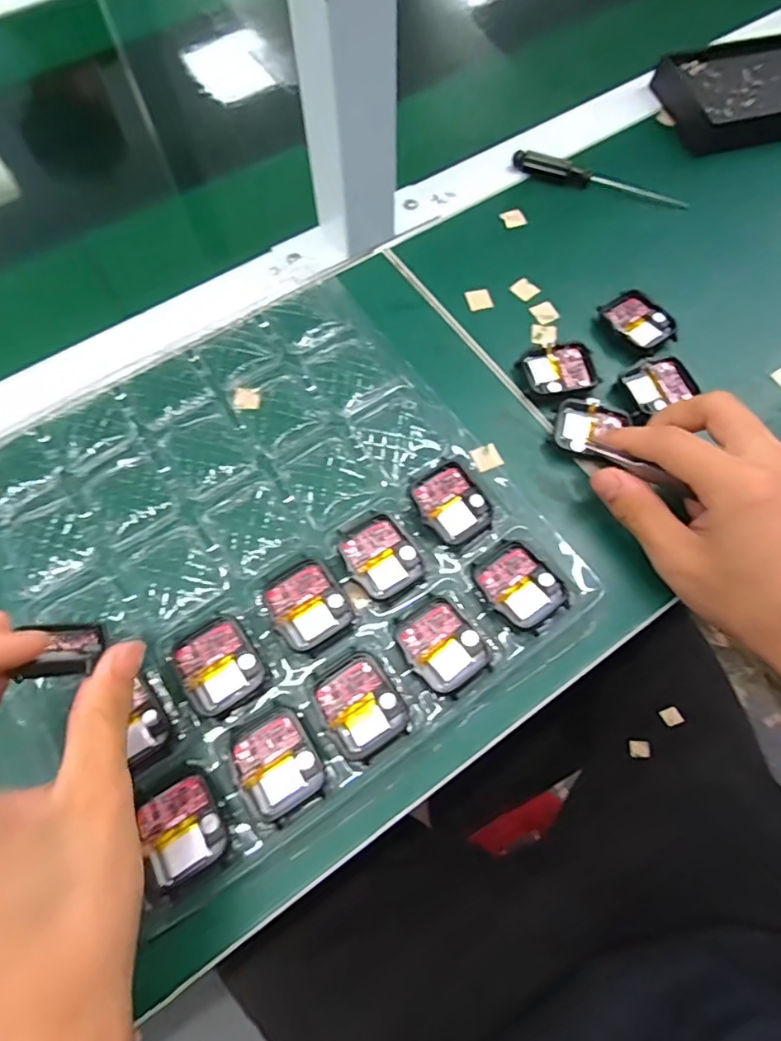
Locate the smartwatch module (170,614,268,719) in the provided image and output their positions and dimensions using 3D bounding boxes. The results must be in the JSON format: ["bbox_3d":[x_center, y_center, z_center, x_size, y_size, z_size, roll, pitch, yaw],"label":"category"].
[{"bbox_3d":[-0.087,0.071,0.269,0.037,0.004,0.043,-31,70,-13],"label":"smartwatch module"}]

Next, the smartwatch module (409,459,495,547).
[{"bbox_3d":[0.034,-0.010,0.298,0.037,0.010,0.042,-34,71,-14],"label":"smartwatch module"}]

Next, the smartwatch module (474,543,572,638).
[{"bbox_3d":[0.068,0.034,0.283,0.036,0.007,0.045,-36,72,-15],"label":"smartwatch module"}]

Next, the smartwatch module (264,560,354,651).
[{"bbox_3d":[-0.043,0.043,0.278,0.037,0.006,0.041,-29,70,-13],"label":"smartwatch module"}]

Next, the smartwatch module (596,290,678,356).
[{"bbox_3d":[0.161,-0.129,0.354,0.038,0.012,0.046,-30,70,-13],"label":"smartwatch module"}]

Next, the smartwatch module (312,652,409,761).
[{"bbox_3d":[-0.015,0.089,0.259,0.035,0.007,0.041,-33,71,-14],"label":"smartwatch module"}]

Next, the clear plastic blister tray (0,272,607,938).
[{"bbox_3d":[-0.072,0.006,0.292,0.255,0.013,0.275,-33,71,-14],"label":"clear plastic blister tray"}]

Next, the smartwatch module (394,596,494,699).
[{"bbox_3d":[0.027,0.063,0.271,0.036,0.004,0.044,-35,71,-15],"label":"smartwatch module"}]

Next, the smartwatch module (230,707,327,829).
[{"bbox_3d":[-0.053,0.114,0.251,0.036,0.004,0.044,-30,70,-13],"label":"smartwatch module"}]

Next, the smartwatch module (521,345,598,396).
[{"bbox_3d":[0.106,-0.093,0.337,0.042,0.011,0.033,-11,67,-6],"label":"smartwatch module"}]

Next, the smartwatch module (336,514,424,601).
[{"bbox_3d":[-0.006,0.018,0.288,0.036,0.006,0.044,-35,71,-15],"label":"smartwatch module"}]

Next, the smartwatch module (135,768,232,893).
[{"bbox_3d":[-0.093,0.138,0.241,0.033,0.005,0.039,-33,71,-14],"label":"smartwatch module"}]

